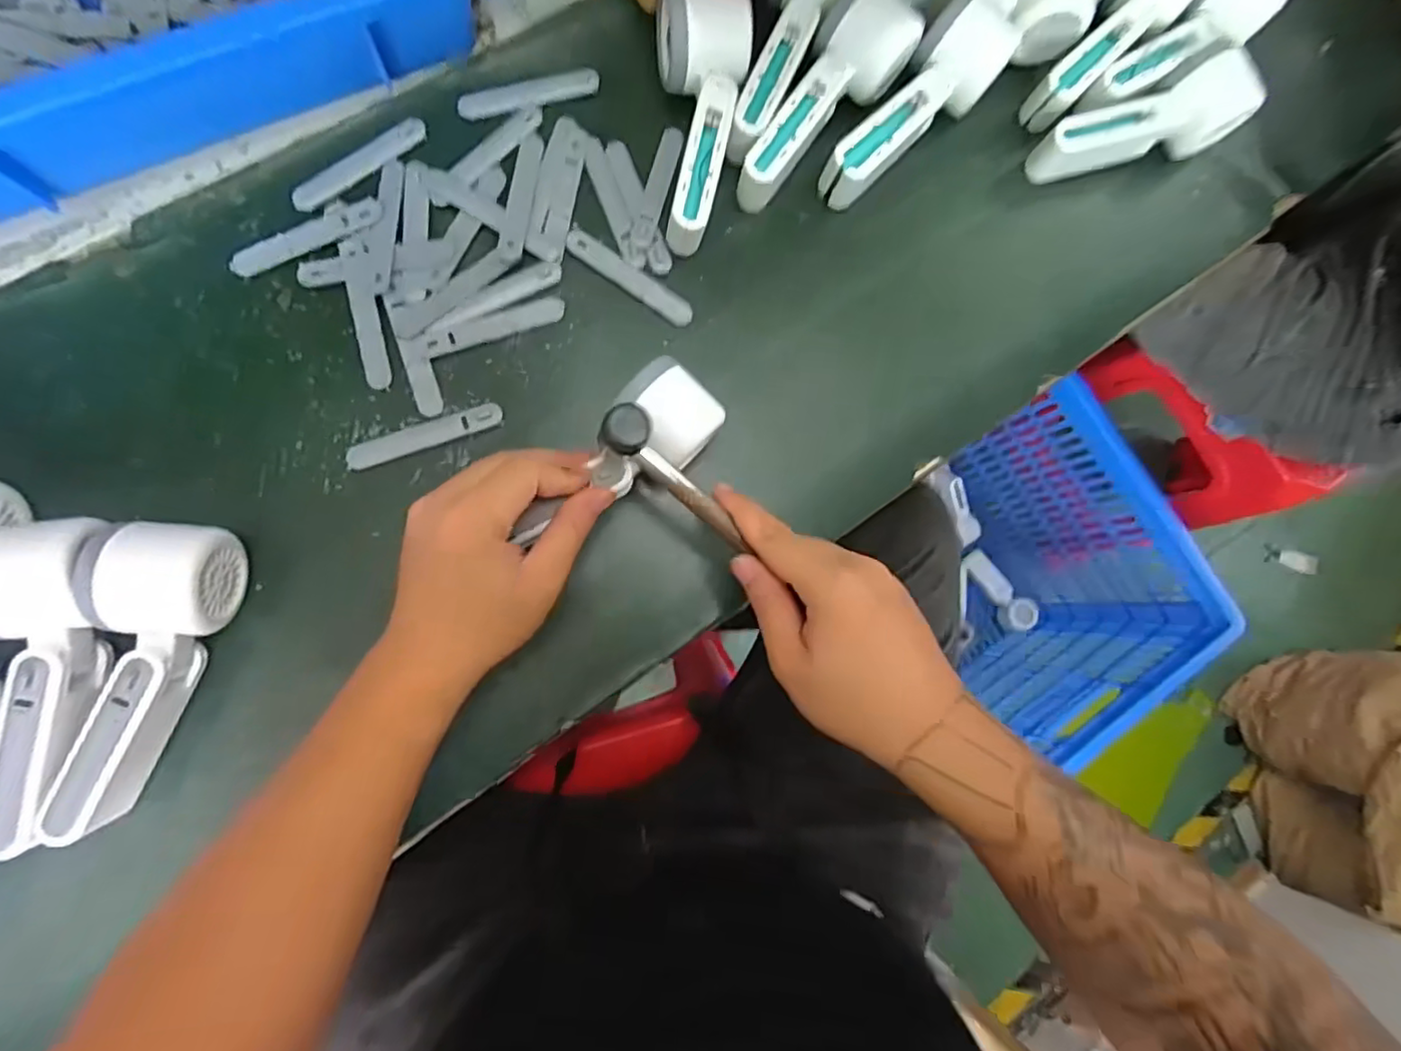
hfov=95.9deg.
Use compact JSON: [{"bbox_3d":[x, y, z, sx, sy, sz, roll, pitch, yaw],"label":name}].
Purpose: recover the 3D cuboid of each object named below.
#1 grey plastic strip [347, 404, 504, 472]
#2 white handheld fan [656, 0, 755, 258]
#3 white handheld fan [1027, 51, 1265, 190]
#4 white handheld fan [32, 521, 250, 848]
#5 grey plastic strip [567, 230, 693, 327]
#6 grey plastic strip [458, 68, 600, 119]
[{"bbox_3d":[-0.174,-0.056,0.401,0.097,0.004,0.014,-21,87,-10],"label":"grey plastic strip"},{"bbox_3d":[-0.001,-0.264,0.413,0.060,0.049,0.156,4,85,-6],"label":"white handheld fan"},{"bbox_3d":[0.322,-0.293,0.467,0.156,0.052,0.055,-22,88,-8],"label":"white handheld fan"},{"bbox_3d":[-0.305,0.085,0.352,0.056,0.060,0.172,11,84,-6],"label":"white handheld fan"},{"bbox_3d":[-0.047,-0.167,0.424,0.095,0.004,0.018,34,80,-3],"label":"grey plastic strip"},{"bbox_3d":[-0.116,-0.294,0.430,0.095,0.004,0.018,-20,86,-9],"label":"grey plastic strip"}]

